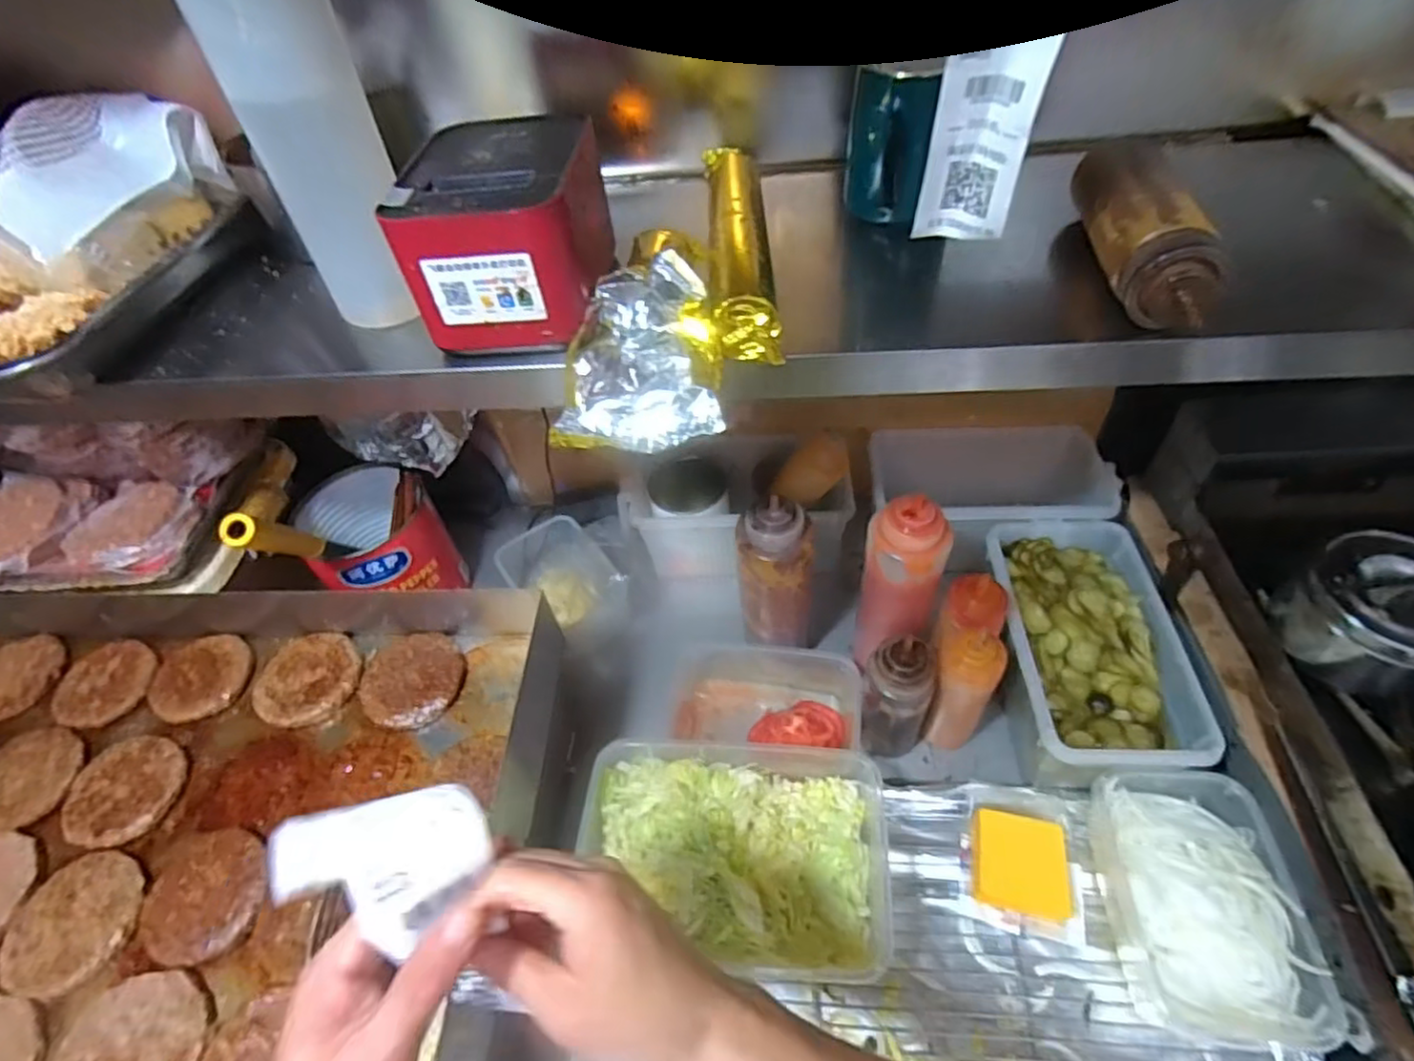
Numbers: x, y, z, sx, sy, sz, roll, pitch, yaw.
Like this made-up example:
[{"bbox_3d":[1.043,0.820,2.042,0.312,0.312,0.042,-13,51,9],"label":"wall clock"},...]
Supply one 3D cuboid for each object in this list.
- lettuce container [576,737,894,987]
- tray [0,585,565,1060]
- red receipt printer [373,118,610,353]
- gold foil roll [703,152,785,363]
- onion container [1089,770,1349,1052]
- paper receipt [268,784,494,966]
[{"bbox_3d":[0.026,0.300,0.637,0.267,0.079,0.183,0,51,5],"label":"lettuce container"},{"bbox_3d":[-0.535,0.262,0.570,0.741,0.091,0.520,0,51,5],"label":"tray"},{"bbox_3d":[-0.132,-0.210,0.482,0.127,0.093,0.144,-1,50,4],"label":"red receipt printer"},{"bbox_3d":[0.025,-0.217,0.513,0.046,0.037,0.242,-3,50,2],"label":"gold foil roll"},{"bbox_3d":[0.426,0.325,0.596,0.129,0.074,0.197,0,51,5],"label":"onion container"},{"bbox_3d":[-0.136,0.146,0.290,0.082,0.013,0.059,-3,73,-30],"label":"paper receipt"}]

